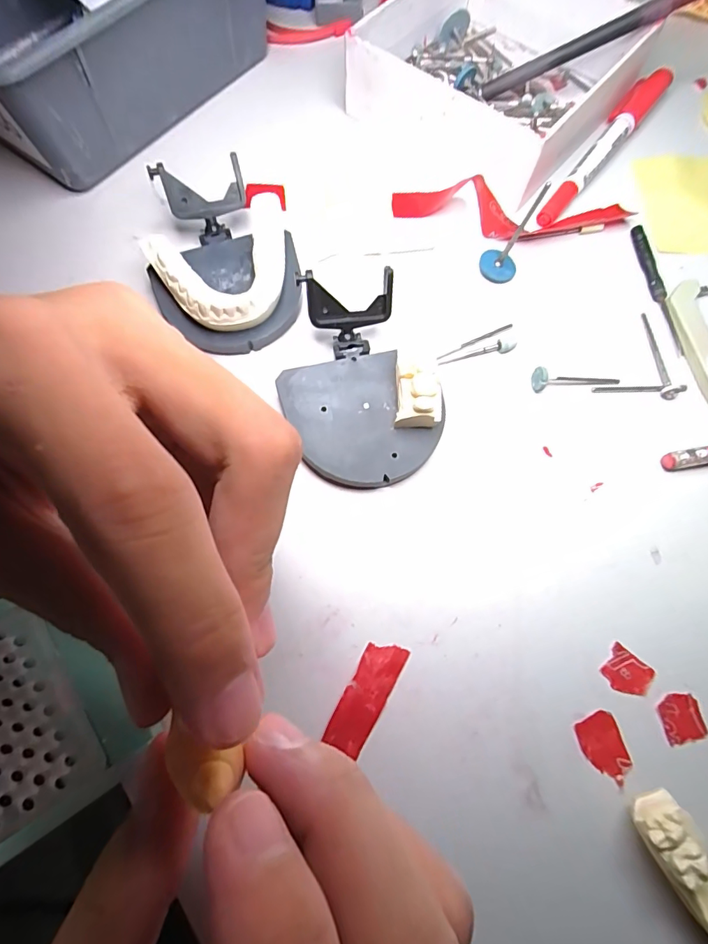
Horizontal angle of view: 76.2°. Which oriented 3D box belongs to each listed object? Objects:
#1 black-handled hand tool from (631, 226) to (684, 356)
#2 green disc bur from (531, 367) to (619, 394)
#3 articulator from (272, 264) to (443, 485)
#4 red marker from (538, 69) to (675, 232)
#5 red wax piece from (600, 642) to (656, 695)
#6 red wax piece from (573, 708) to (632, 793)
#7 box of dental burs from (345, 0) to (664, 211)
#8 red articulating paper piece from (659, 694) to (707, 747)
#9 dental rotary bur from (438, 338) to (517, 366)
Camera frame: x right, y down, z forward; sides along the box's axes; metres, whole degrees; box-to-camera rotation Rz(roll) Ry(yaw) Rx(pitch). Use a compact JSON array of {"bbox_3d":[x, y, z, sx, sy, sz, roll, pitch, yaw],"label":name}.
[{"bbox_3d":[0.153,-0.094,0.228,0.006,0.004,0.076,-6,72,-2],"label":"black-handled hand tool"},{"bbox_3d":[0.103,-0.044,0.209,0.041,0.010,0.008,-5,72,-2],"label":"green disc bur"},{"bbox_3d":[0.000,-0.038,0.198,0.061,0.031,0.087,-15,72,-5],"label":"articulator"},{"bbox_3d":[0.143,-0.188,0.255,0.015,0.010,0.139,36,75,11],"label":"red marker"},{"bbox_3d":[0.105,0.077,0.171,0.017,0.004,0.015,38,75,12],"label":"red wax piece"},{"bbox_3d":[0.091,0.100,0.162,0.015,0.004,0.023,-20,73,-7],"label":"red wax piece"},{"bbox_3d":[0.083,-0.232,0.257,0.125,0.037,0.148,38,75,12],"label":"box of dental burs"},{"bbox_3d":[0.122,0.091,0.166,0.014,0.004,0.015,-14,72,-5],"label":"red articulating paper piece"},{"bbox_3d":[0.059,-0.057,0.215,0.039,0.006,0.006,-15,72,-5],"label":"dental rotary bur"}]

